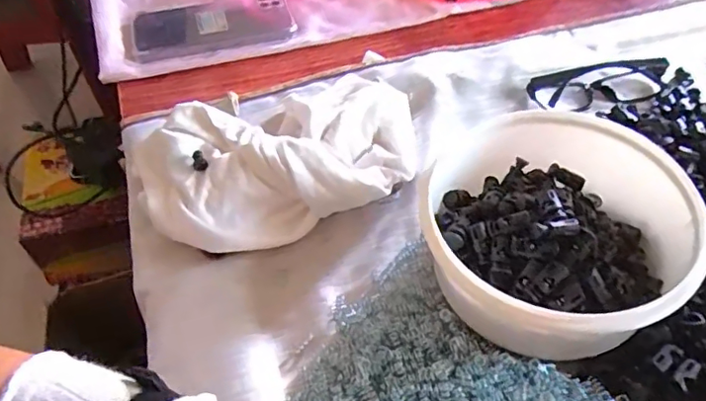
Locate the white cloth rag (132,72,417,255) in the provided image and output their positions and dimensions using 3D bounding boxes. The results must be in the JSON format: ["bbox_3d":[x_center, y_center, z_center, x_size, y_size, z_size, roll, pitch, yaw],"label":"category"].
[{"bbox_3d":[-0.054,-0.036,0.433,0.218,0.064,0.148,-25,54,-18],"label":"white cloth rag"}]

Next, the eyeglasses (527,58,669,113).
[{"bbox_3d":[0.231,-0.107,0.504,0.142,0.030,0.043,-17,52,-13],"label":"eyeglasses"}]

